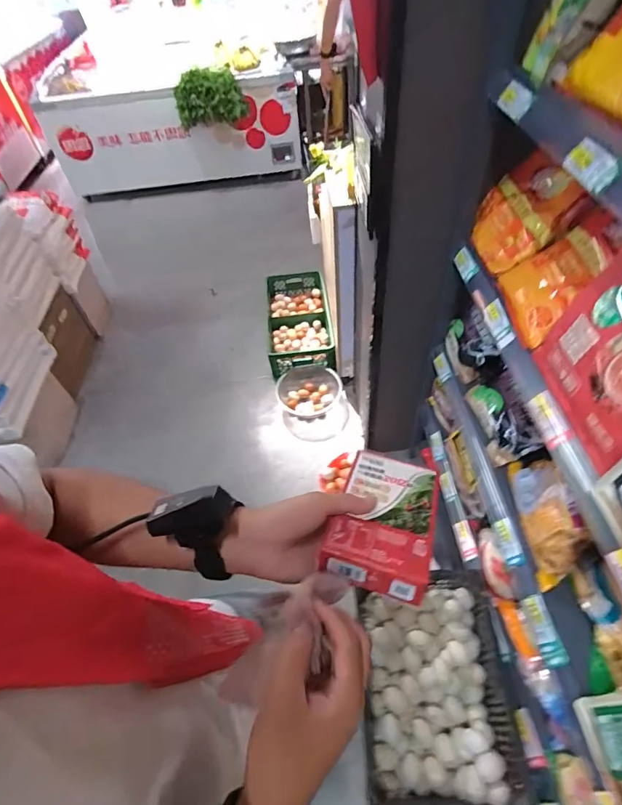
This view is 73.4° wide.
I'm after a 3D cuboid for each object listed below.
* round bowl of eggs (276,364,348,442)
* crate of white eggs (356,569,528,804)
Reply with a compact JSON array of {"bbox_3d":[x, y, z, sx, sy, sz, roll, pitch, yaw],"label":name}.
[{"bbox_3d":[0.008,-0.005,1.858,0.281,0.144,0.323,-15,52,-6],"label":"round bowl of eggs"},{"bbox_3d":[0.275,0.634,0.947,0.295,0.129,0.439,-3,51,3],"label":"crate of white eggs"}]

